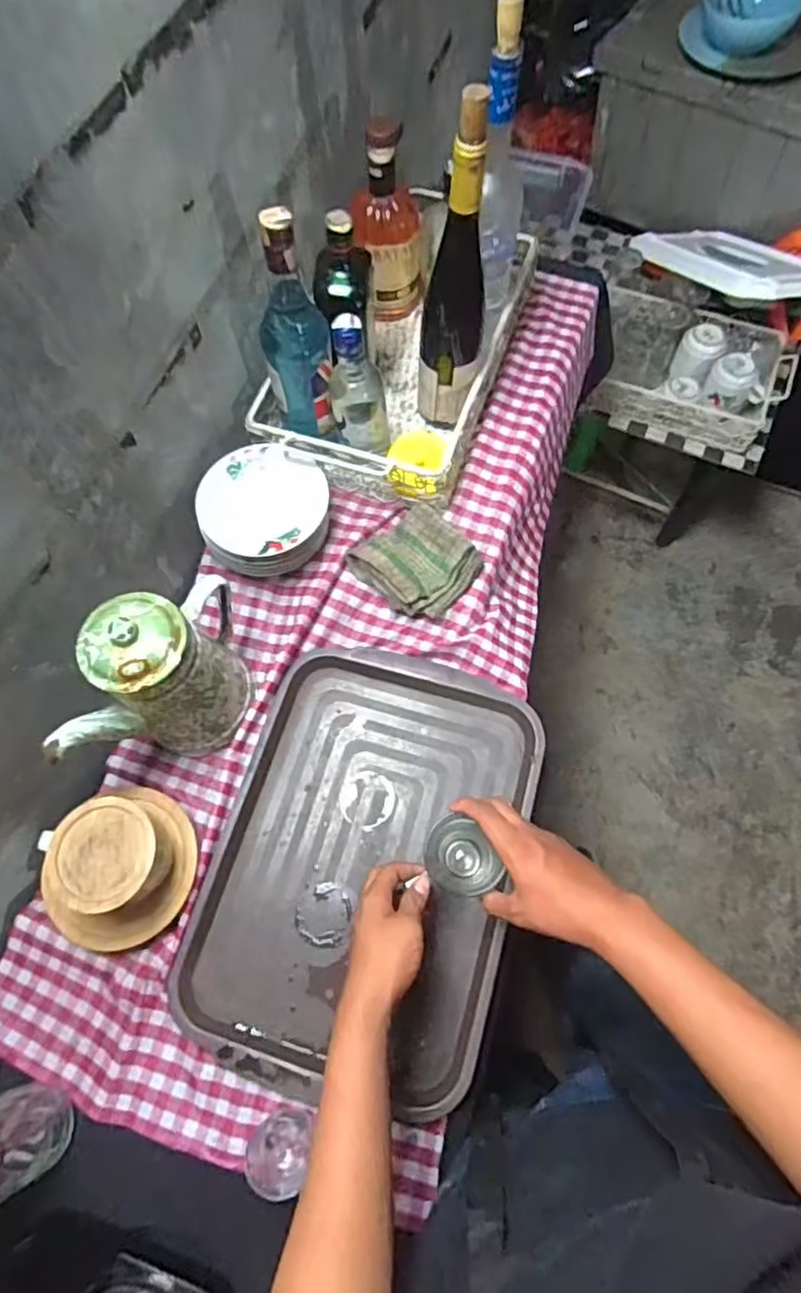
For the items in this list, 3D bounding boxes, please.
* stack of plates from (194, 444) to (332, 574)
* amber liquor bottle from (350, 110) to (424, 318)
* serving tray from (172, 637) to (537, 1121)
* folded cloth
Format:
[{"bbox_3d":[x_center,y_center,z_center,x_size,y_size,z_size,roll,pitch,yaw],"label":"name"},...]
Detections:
[{"bbox_3d":[-0.158,-0.157,0.767,0.148,0.067,0.148,-15,68,-4],"label":"stack of plates"},{"bbox_3d":[-0.017,-0.546,0.826,0.082,0.218,0.074,-12,68,-2],"label":"amber liquor bottle"},{"bbox_3d":[-0.034,0.211,0.677,0.302,0.018,0.412,15,69,8],"label":"serving tray"},{"bbox_3d":[0.025,-0.104,0.756,0.125,0.032,0.123,-42,72,-14],"label":"folded cloth"}]

